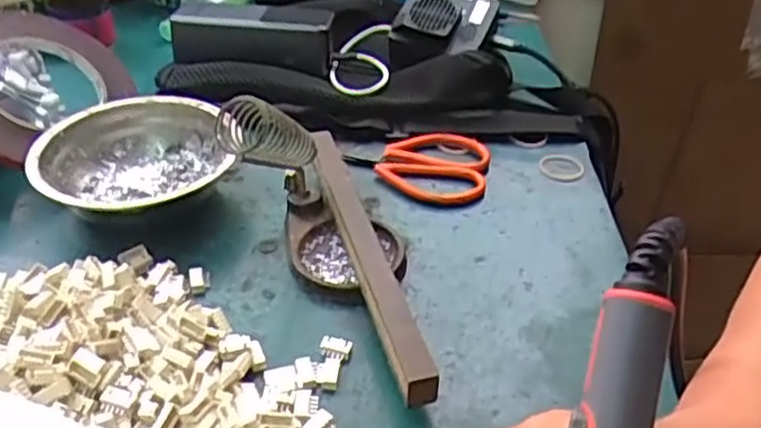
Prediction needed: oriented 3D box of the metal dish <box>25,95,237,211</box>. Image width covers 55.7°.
[{"bbox_3d":[-0.163,-0.033,0.480,0.118,0.042,0.113,1,37,-1],"label":"metal dish"}]

